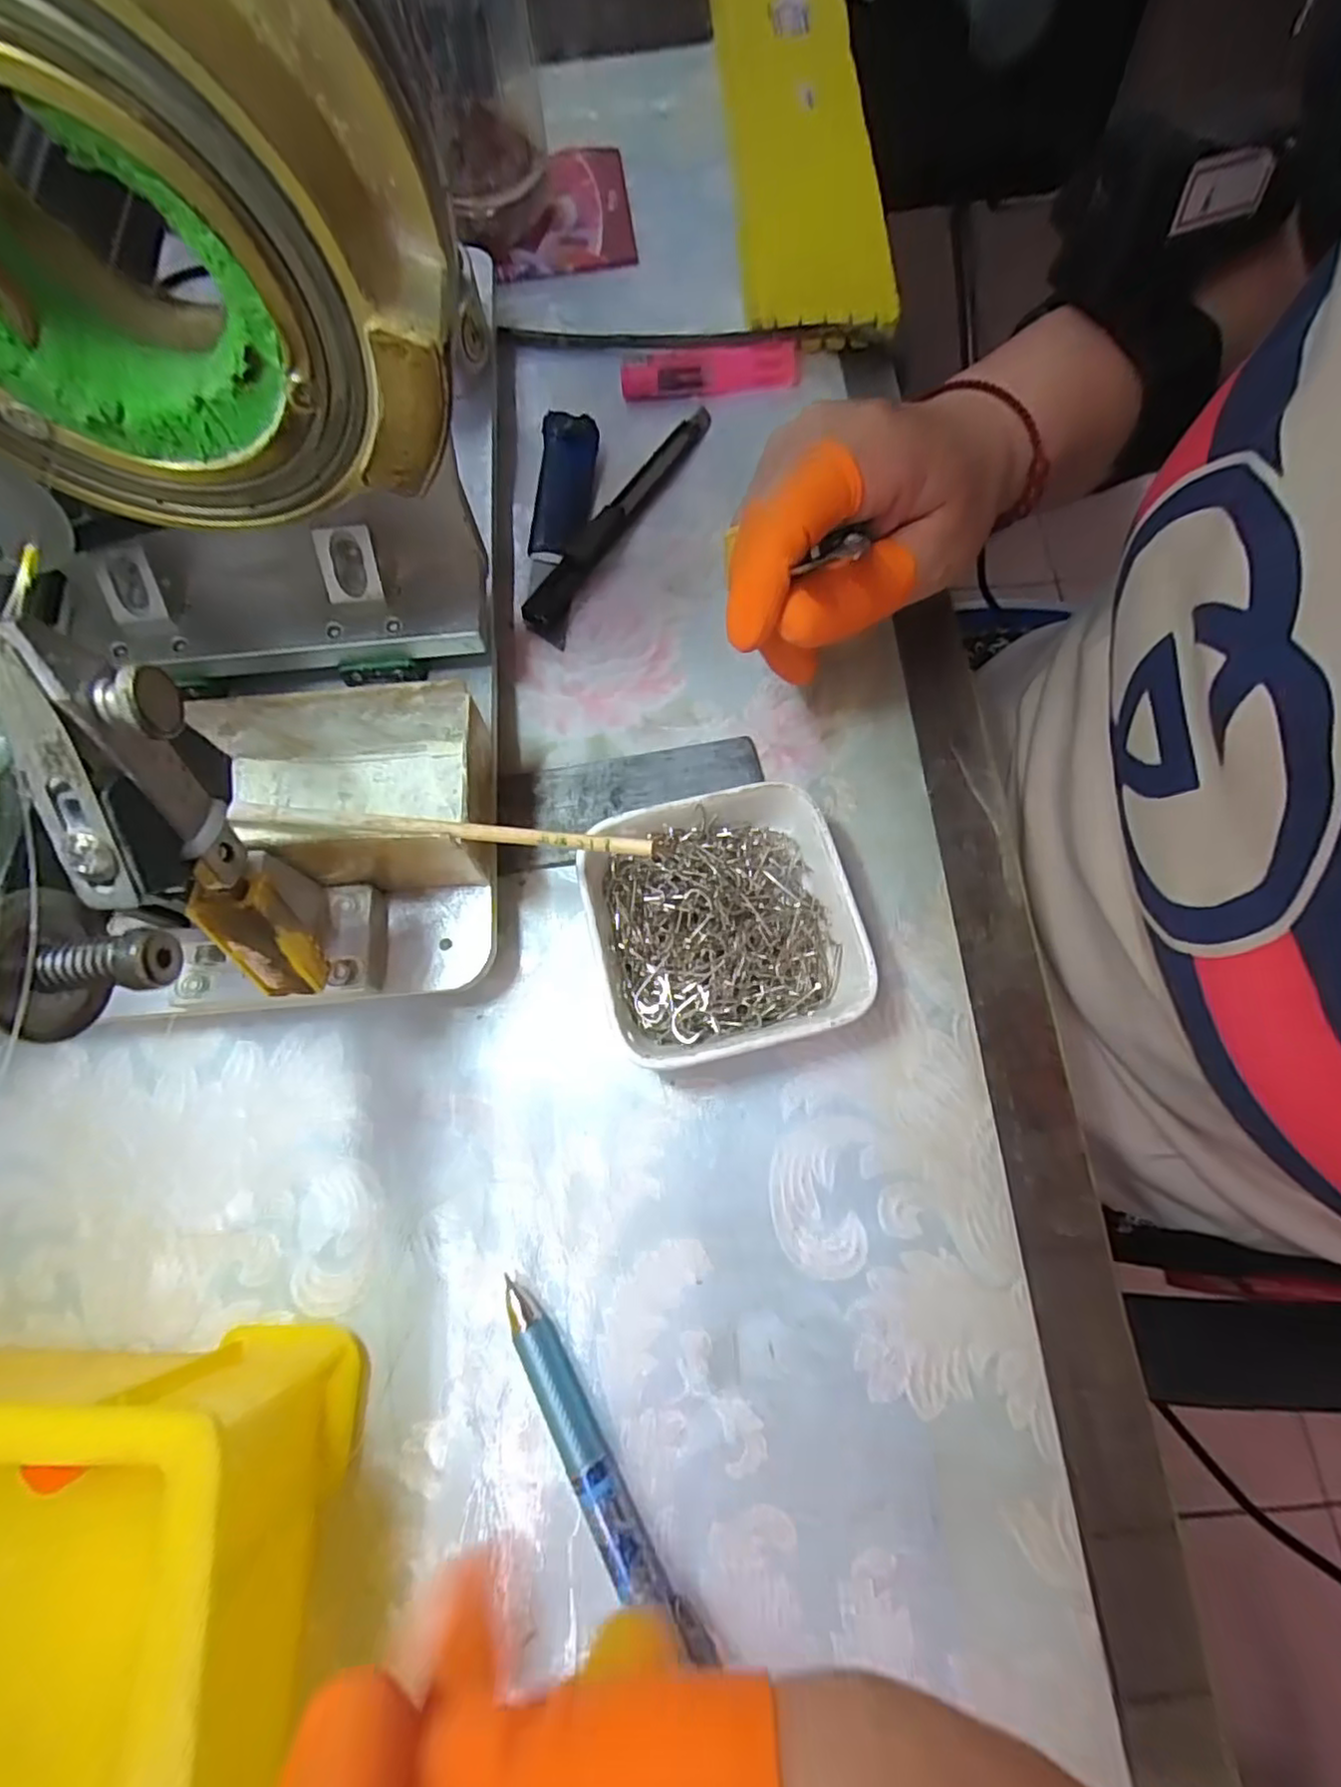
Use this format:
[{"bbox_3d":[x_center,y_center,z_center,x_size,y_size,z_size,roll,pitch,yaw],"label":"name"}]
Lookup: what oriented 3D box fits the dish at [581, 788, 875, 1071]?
[{"bbox_3d":[0.016,0.011,0.219,0.079,0.030,0.078,-14,73,-4],"label":"dish"}]

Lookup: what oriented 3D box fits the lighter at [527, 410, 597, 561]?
[{"bbox_3d":[-0.045,-0.171,0.287,0.024,0.010,0.073,1,73,1],"label":"lighter"}]

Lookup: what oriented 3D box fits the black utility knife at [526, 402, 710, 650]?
[{"bbox_3d":[-0.019,-0.162,0.283,0.017,0.009,0.138,26,75,8],"label":"black utility knife"}]

